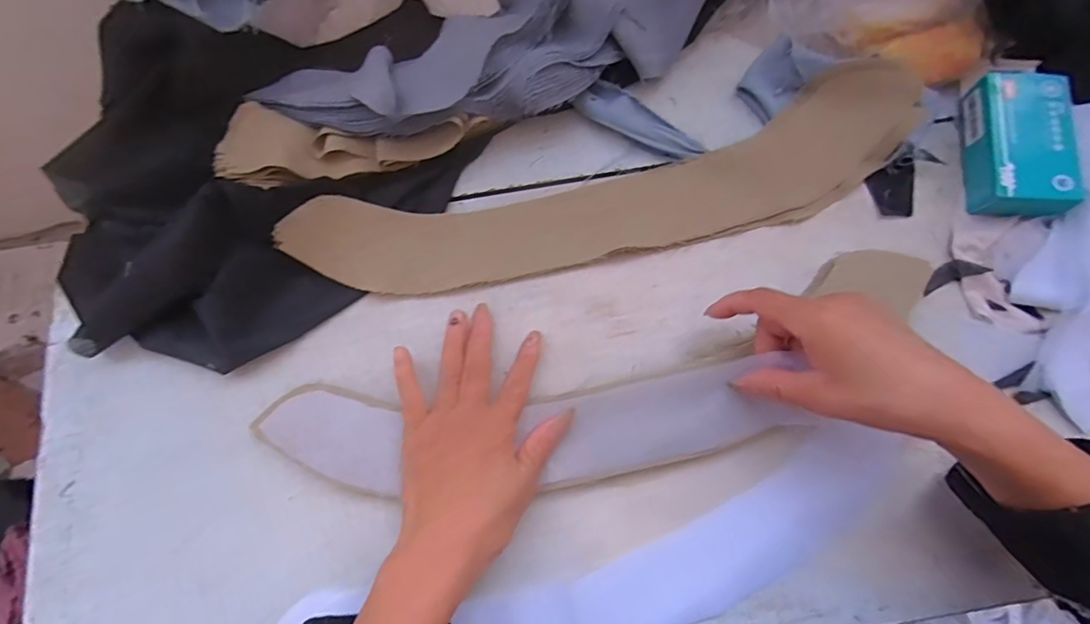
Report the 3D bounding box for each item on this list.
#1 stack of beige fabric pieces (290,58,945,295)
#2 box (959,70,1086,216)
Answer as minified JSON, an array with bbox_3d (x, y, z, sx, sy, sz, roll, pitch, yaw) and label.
[{"bbox_3d":[0.055,-0.087,0.363,0.466,0.024,0.095,-15,86,-3],"label":"stack of beige fabric pieces"},{"bbox_3d":[0.351,-0.124,0.355,0.054,0.035,0.103,7,76,3],"label":"box"}]

